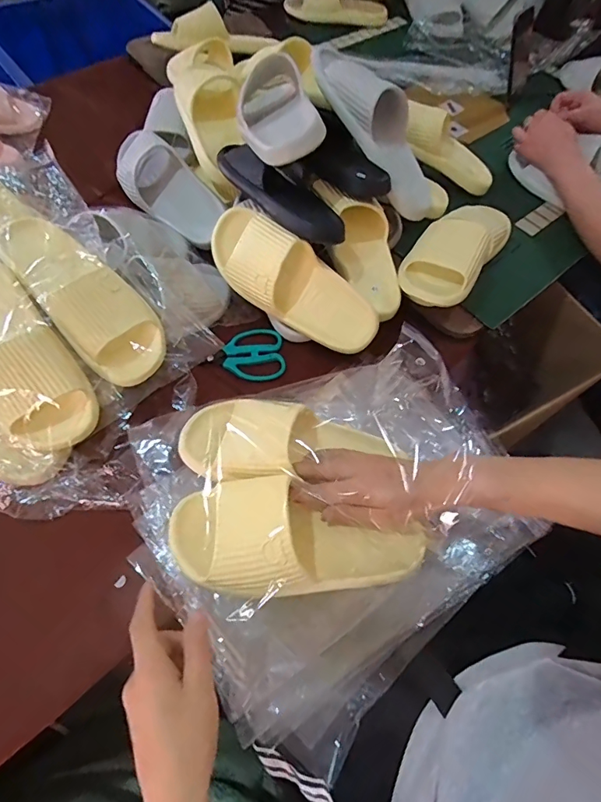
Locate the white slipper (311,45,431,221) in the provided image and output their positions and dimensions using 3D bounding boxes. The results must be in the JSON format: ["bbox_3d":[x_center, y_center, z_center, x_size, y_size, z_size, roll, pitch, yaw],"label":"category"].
[{"bbox_3d":[0.118,-0.399,0.655,0.274,0.079,0.098,49,64,-21],"label":"white slipper"}]

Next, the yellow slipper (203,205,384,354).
[{"bbox_3d":[-0.015,-0.158,0.586,0.263,0.059,0.101,36,101,4],"label":"yellow slipper"}]

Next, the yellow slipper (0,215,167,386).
[{"bbox_3d":[-0.259,-0.131,0.524,0.102,0.065,0.248,-42,85,-22],"label":"yellow slipper"}]

